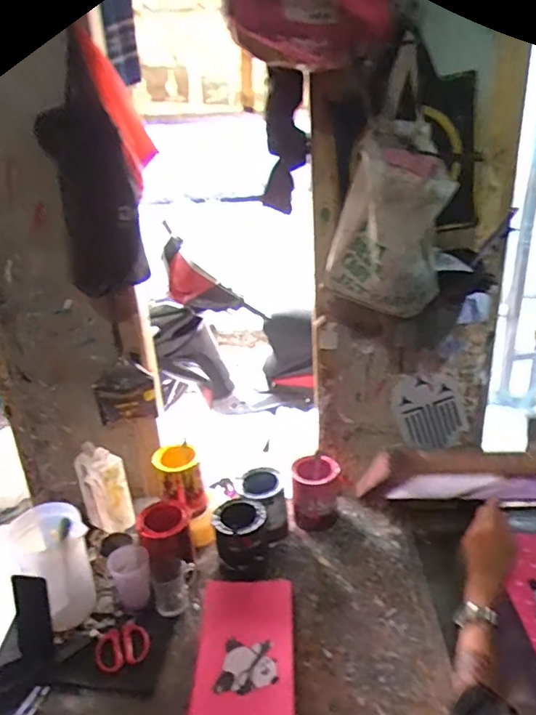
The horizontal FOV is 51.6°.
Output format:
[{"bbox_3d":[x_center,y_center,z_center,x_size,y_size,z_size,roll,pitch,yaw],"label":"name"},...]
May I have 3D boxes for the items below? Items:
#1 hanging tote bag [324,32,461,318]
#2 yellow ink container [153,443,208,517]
[{"bbox_3d":[0.206,-0.278,0.984,0.200,0.406,0.182,-2,24,6],"label":"hanging tote bag"},{"bbox_3d":[-0.201,0.285,1.287,0.111,0.126,0.132,-10,24,-13],"label":"yellow ink container"}]

